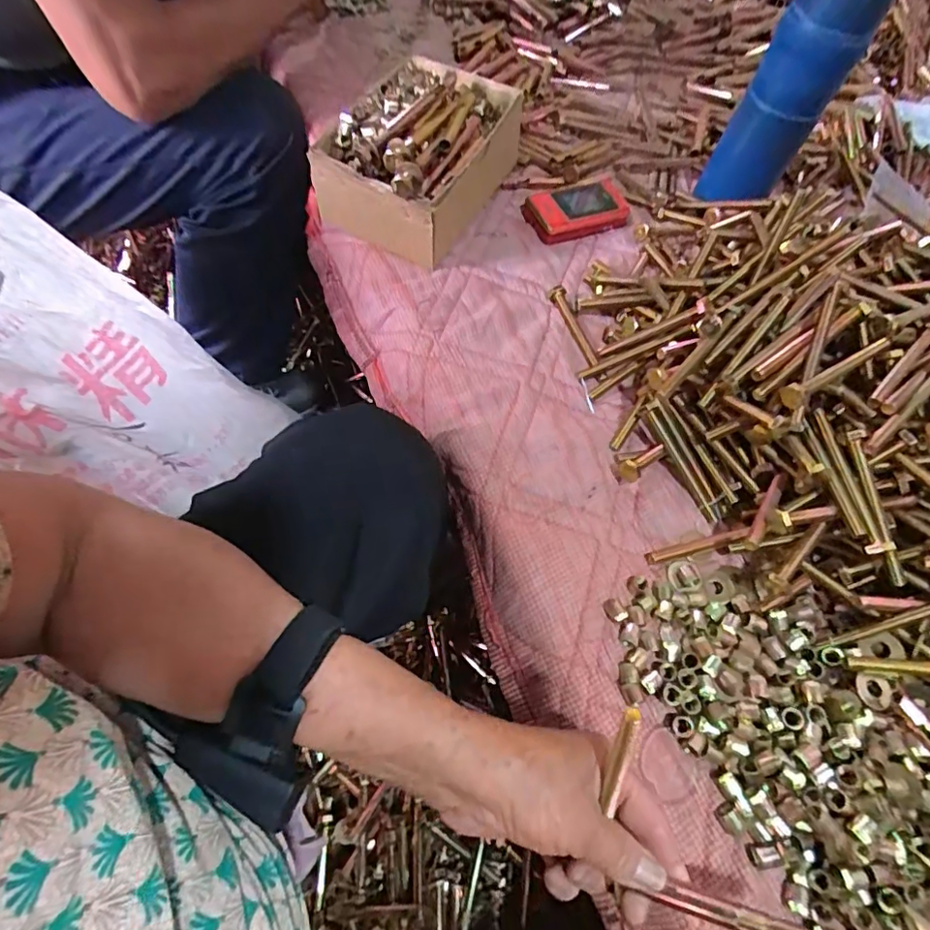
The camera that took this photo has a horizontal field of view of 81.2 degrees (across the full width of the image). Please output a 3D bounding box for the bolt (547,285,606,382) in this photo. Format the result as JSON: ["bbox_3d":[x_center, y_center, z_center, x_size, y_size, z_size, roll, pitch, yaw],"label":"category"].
[{"bbox_3d":[0.105,-0.119,0.497,0.019,0.018,0.108,-17,67,-14],"label":"bolt"}]

